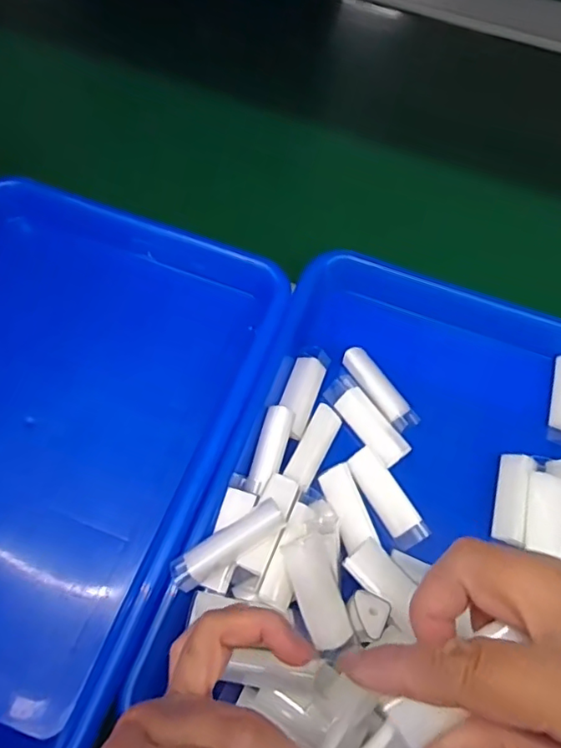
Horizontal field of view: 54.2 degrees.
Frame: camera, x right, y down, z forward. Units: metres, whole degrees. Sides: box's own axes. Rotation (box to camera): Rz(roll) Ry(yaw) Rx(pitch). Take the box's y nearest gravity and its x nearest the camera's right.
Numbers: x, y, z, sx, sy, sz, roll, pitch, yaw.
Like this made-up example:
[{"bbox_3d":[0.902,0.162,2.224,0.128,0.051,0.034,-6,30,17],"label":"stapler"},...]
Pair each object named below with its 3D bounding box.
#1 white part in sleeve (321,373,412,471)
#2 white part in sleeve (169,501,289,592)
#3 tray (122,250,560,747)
[{"bbox_3d":[0.057,0.030,0.362,0.025,0.012,0.067,-29,68,-16],"label":"white part in sleeve"},{"bbox_3d":[-0.028,0.090,0.292,0.064,0.022,0.017,-30,68,-17],"label":"white part in sleeve"},{"bbox_3d":[0.085,0.073,0.337,0.236,0.054,0.335,20,64,7],"label":"tray"}]

